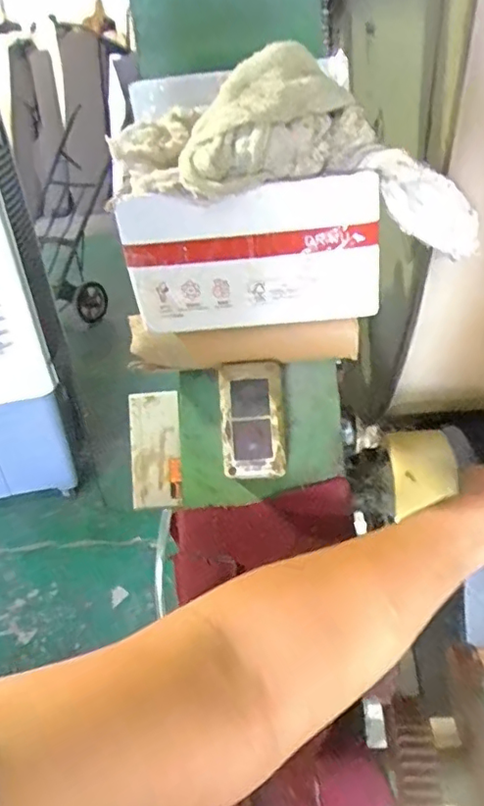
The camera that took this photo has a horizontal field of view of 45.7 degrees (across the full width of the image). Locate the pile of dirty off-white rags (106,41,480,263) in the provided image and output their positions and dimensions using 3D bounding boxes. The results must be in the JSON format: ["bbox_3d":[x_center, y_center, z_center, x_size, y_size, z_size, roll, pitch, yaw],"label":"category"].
[{"bbox_3d":[0.048,-0.140,0.320,0.225,0.088,0.056,7,31,-13],"label":"pile of dirty off-white rags"}]

